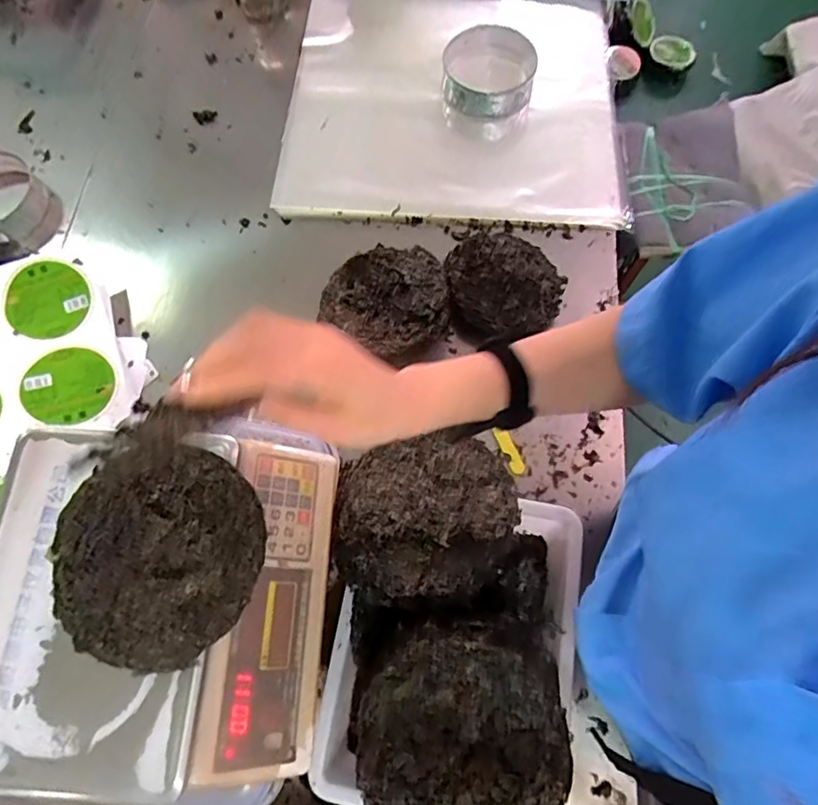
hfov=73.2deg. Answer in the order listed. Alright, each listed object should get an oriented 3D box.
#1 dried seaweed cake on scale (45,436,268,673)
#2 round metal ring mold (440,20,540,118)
[{"bbox_3d":[-0.234,0.135,0.512,0.188,0.014,0.189,0,67,0],"label":"dried seaweed cake on scale"},{"bbox_3d":[0.153,-0.634,1.049,0.173,0.065,0.178,0,67,0],"label":"round metal ring mold"}]

